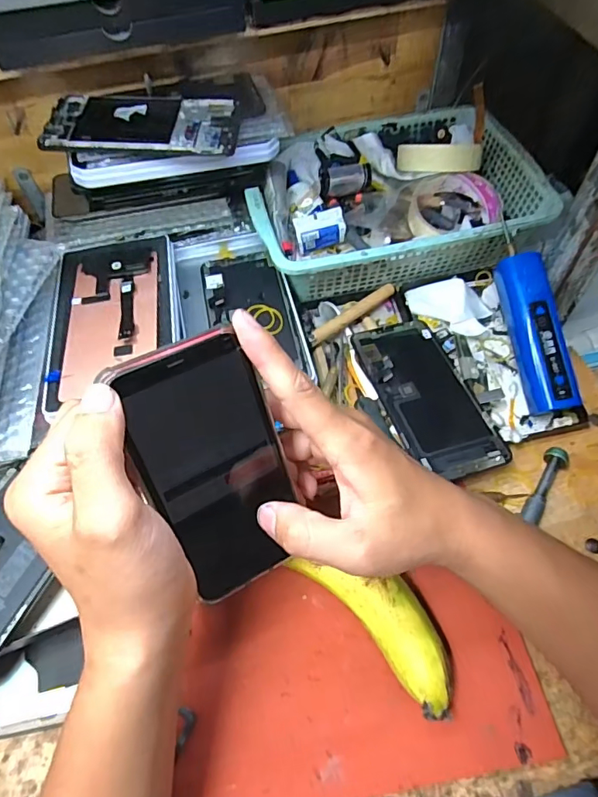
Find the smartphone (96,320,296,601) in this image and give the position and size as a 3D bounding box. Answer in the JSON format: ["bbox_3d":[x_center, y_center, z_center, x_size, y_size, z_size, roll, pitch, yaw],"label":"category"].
[{"bbox_3d":[-0.044,0.040,0.268,0.072,0.149,0.010,-26,28,-21],"label":"smartphone"}]

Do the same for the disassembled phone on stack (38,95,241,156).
[{"bbox_3d":[-0.125,-0.223,0.401,0.152,0.013,0.075,2,59,4],"label":"disassembled phone on stack"}]

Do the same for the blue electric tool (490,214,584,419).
[{"bbox_3d":[0.192,-0.070,0.410,0.032,0.032,0.165,-9,78,-4],"label":"blue electric tool"}]

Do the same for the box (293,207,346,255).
[{"bbox_3d":[0.020,-0.162,0.472,0.045,0.029,0.025,-15,59,-6],"label":"box"}]

